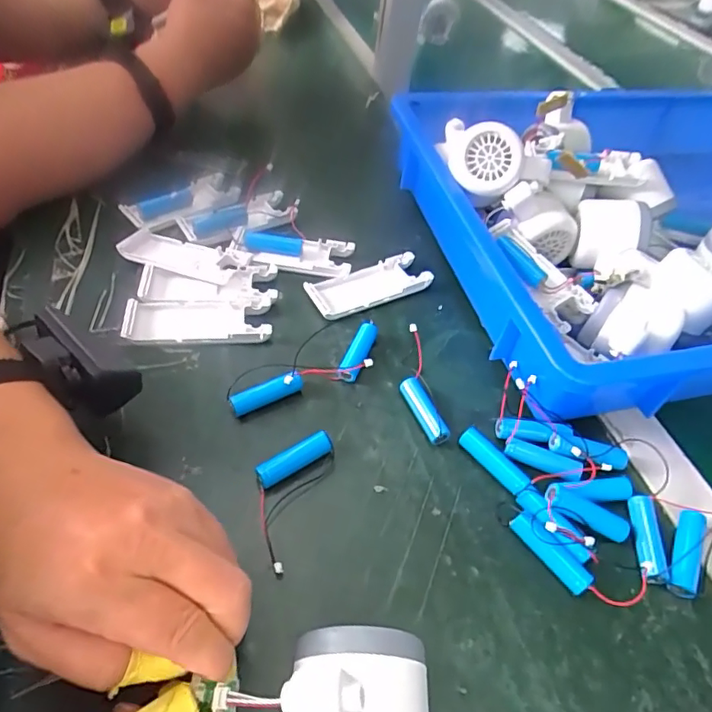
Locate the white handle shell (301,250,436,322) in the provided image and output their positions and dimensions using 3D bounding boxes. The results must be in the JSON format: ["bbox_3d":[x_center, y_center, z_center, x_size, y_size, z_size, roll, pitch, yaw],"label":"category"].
[{"bbox_3d":[0.011,-0.059,0.432,0.099,0.015,0.039,-20,54,-21],"label":"white handle shell"}]

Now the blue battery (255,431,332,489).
[{"bbox_3d":[-0.040,0.064,0.323,0.050,0.015,0.015,-24,56,-24],"label":"blue battery"}]

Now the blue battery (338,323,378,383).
[{"bbox_3d":[0.002,-0.003,0.385,0.015,0.015,0.053,18,50,9],"label":"blue battery"}]

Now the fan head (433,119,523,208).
[{"bbox_3d":[0.105,-0.158,0.417,0.054,0.056,0.022,-26,10,9],"label":"fan head"}]

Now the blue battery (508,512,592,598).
[{"bbox_3d":[0.112,0.114,0.298,0.011,0.011,0.051,-31,59,-27],"label":"blue battery"}]

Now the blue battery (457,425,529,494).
[{"bbox_3d":[0.089,0.067,0.332,0.013,0.013,0.049,-31,59,-28],"label":"blue battery"}]

